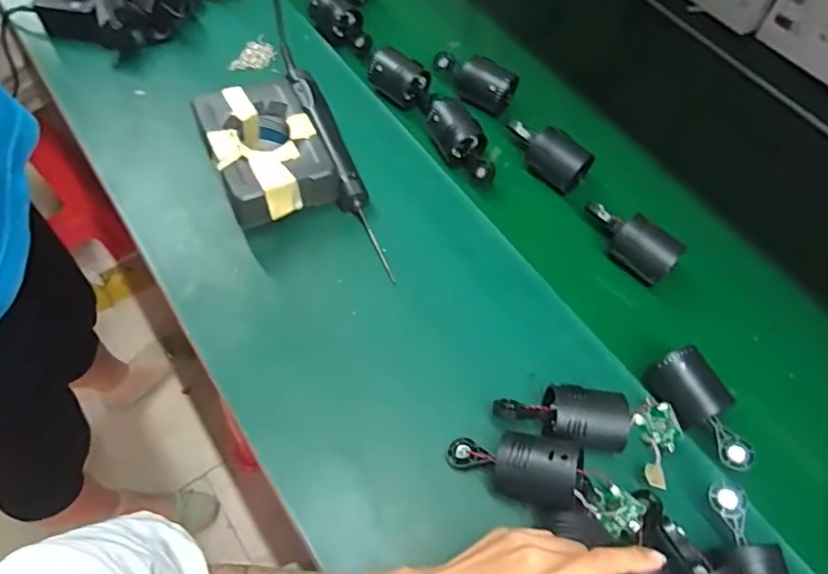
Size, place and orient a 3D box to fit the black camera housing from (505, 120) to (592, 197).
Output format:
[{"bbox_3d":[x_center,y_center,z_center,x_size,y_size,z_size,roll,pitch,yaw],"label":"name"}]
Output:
[{"bbox_3d":[0.159,-0.168,0.681,0.051,0.053,0.119,-34,65,-22],"label":"black camera housing"}]

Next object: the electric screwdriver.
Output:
[{"bbox_3d":[-0.084,-0.136,0.628,0.032,0.053,0.279,-18,60,-14],"label":"electric screwdriver"}]

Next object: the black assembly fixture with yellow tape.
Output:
[{"bbox_3d":[-0.161,-0.148,0.612,0.114,0.072,0.164,-21,61,-15],"label":"black assembly fixture with yellow tape"}]

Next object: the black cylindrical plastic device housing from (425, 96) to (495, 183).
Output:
[{"bbox_3d":[0.060,-0.176,0.676,0.050,0.044,0.121,-32,85,-21],"label":"black cylindrical plastic device housing"}]

